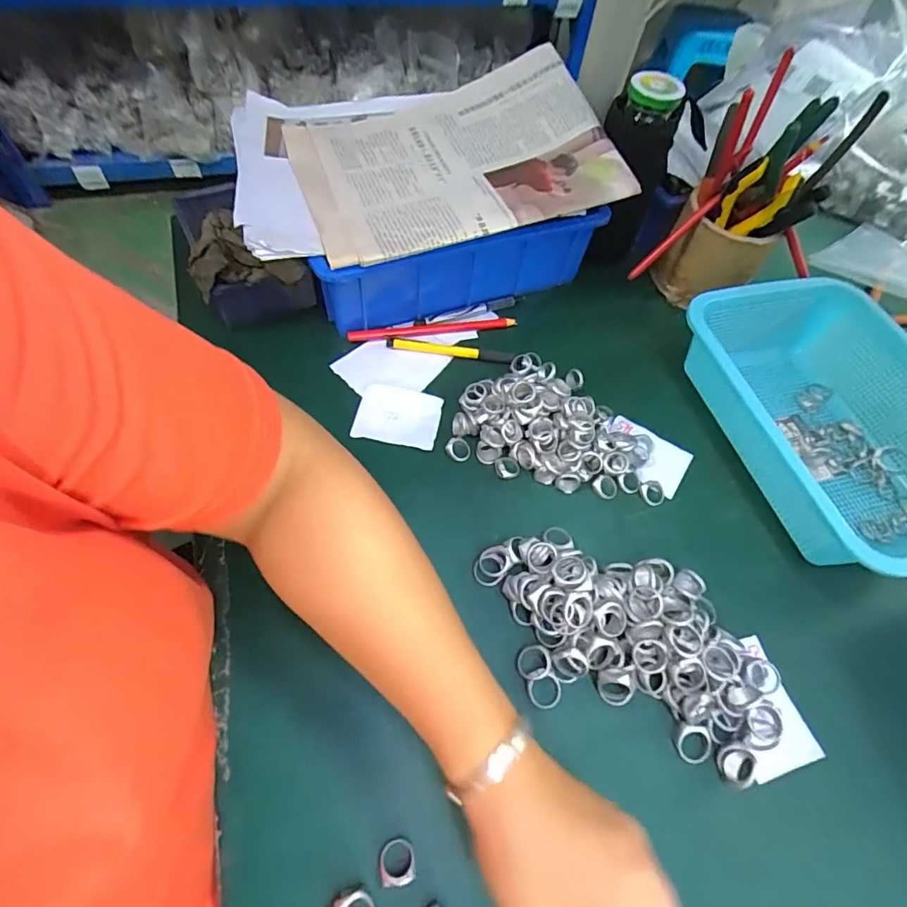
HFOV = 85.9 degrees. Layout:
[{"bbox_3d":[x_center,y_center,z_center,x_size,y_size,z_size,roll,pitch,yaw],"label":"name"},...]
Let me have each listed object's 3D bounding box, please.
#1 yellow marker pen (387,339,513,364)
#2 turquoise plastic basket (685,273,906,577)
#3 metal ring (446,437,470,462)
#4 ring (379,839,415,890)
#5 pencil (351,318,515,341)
[{"bbox_3d":[-0.004,-0.101,0.472,0.119,0.007,0.014,10,58,0],"label":"yellow marker pen"},{"bbox_3d":[0.339,-0.029,0.428,0.198,0.082,0.264,-14,61,-12],"label":"turquoise plastic basket"},{"bbox_3d":[0.005,-0.005,0.417,0.020,0.007,0.021,3,58,-4],"label":"metal ring"},{"bbox_3d":[-0.032,0.228,0.271,0.021,0.006,0.021,2,59,-3],"label":"ring"},{"bbox_3d":[-0.021,-0.126,0.487,0.166,0.011,0.012,-9,60,-11],"label":"pencil"}]

